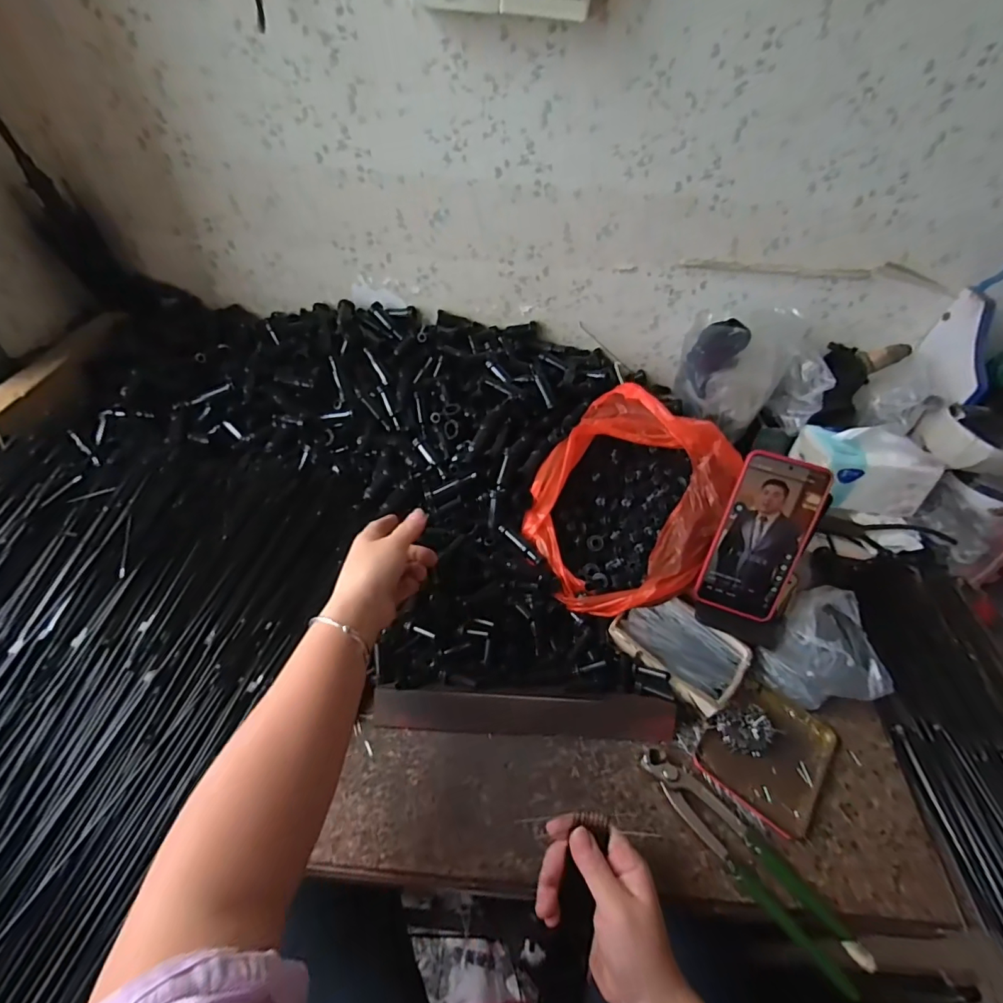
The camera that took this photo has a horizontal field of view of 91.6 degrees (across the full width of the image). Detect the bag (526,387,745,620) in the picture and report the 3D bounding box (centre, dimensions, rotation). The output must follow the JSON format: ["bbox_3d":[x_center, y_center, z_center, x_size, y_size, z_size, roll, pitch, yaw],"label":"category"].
[{"bbox_3d":[0.134,0.000,0.546,0.205,0.142,0.229,33,53,23],"label":"bag"}]

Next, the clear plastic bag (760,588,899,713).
[{"bbox_3d":[0.324,0.148,0.506,0.105,0.051,0.113,6,47,0],"label":"clear plastic bag"}]

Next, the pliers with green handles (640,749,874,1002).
[{"bbox_3d":[0.200,0.289,0.403,0.044,0.017,0.195,-32,57,-29],"label":"pliers with green handles"}]

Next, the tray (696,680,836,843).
[{"bbox_3d":[0.253,0.233,0.462,0.102,0.022,0.117,33,53,23],"label":"tray"}]

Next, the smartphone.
[{"bbox_3d":[0.256,0.036,0.481,0.077,0.160,0.012,16,16,10],"label":"smartphone"}]

